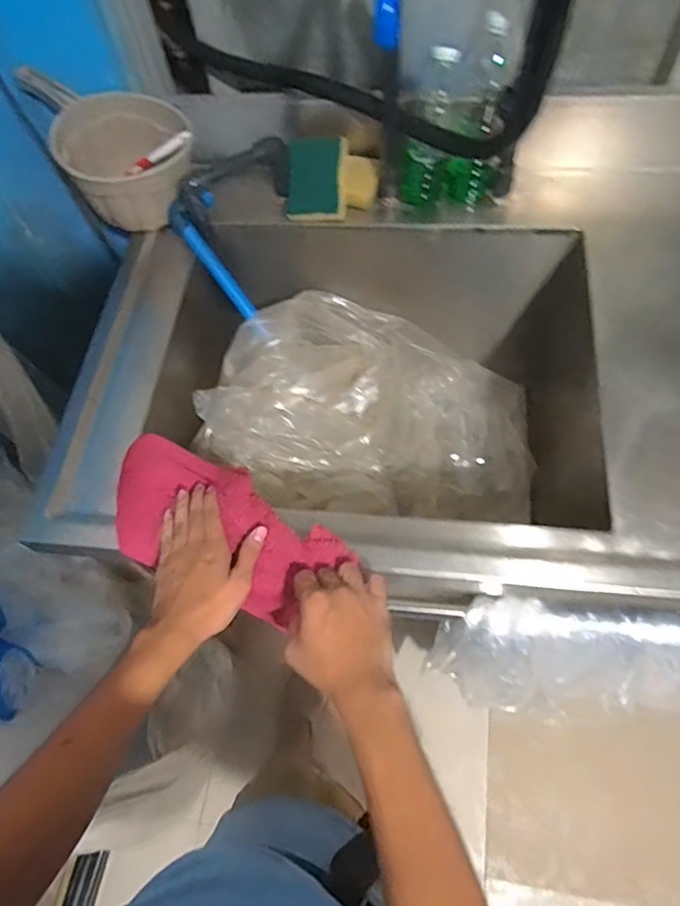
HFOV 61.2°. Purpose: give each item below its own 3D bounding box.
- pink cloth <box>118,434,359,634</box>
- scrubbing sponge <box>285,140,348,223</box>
[{"bbox_3d":[-0.128,0.083,0.609,0.267,0.063,0.134,26,67,21],"label":"pink cloth"},{"bbox_3d":[-0.031,-0.368,0.775,0.077,0.102,0.024,9,21,20],"label":"scrubbing sponge"}]

